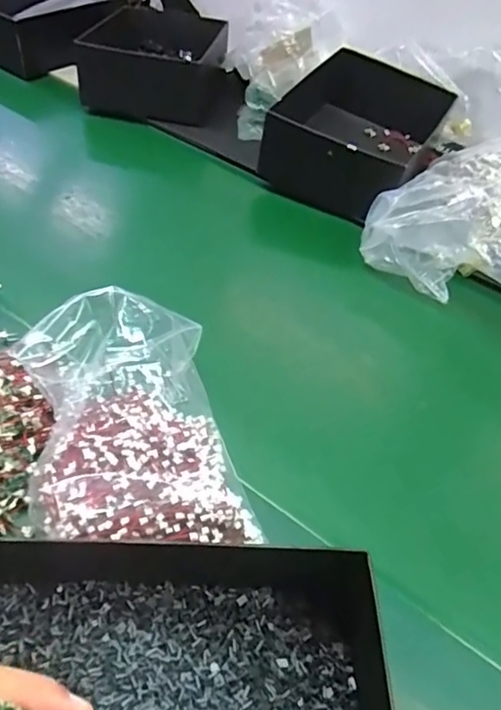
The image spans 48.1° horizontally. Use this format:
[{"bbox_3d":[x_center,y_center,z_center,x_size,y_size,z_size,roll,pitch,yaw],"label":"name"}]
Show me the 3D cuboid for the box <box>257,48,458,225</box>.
[{"bbox_3d":[0.145,-0.295,0.788,0.188,0.125,0.260,24,49,15],"label":"box"}]

